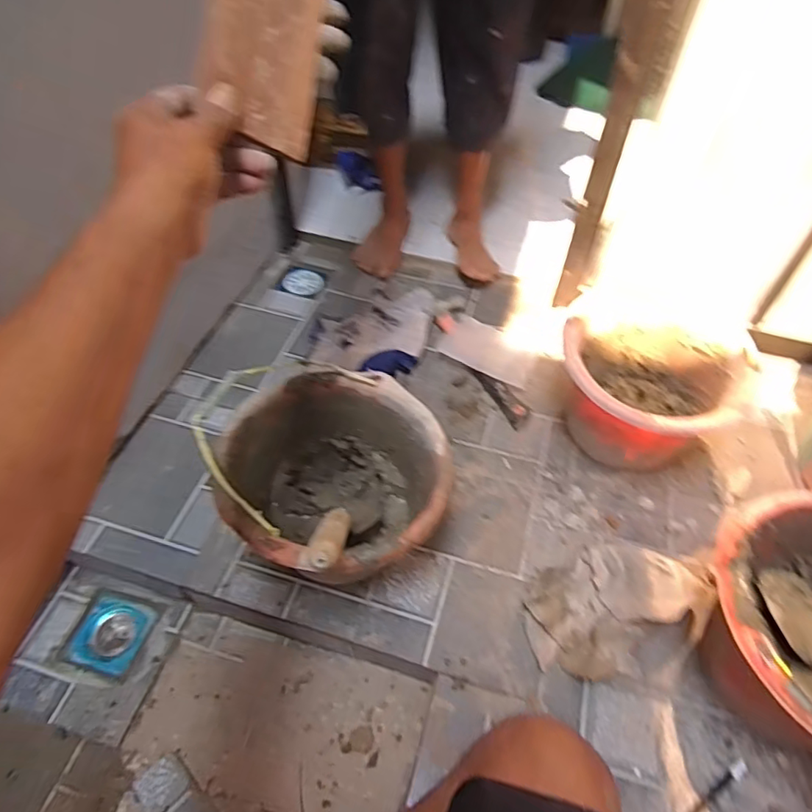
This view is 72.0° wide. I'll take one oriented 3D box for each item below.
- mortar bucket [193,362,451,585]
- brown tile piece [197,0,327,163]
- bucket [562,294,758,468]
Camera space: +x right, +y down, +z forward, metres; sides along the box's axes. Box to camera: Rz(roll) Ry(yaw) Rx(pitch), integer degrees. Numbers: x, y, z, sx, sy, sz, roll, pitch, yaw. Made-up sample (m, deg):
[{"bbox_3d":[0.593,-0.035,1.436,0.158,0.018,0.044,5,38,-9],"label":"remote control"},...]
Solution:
[{"bbox_3d":[-0.089,0.111,0.747,0.266,0.246,0.281,0,52,0],"label":"mortar bucket"},{"bbox_3d":[-0.112,-0.312,0.458,0.095,0.191,0.011,7,1,-40],"label":"brown tile piece"},{"bbox_3d":[0.374,-0.025,0.887,0.275,0.201,0.250,0,52,0],"label":"bucket"}]

